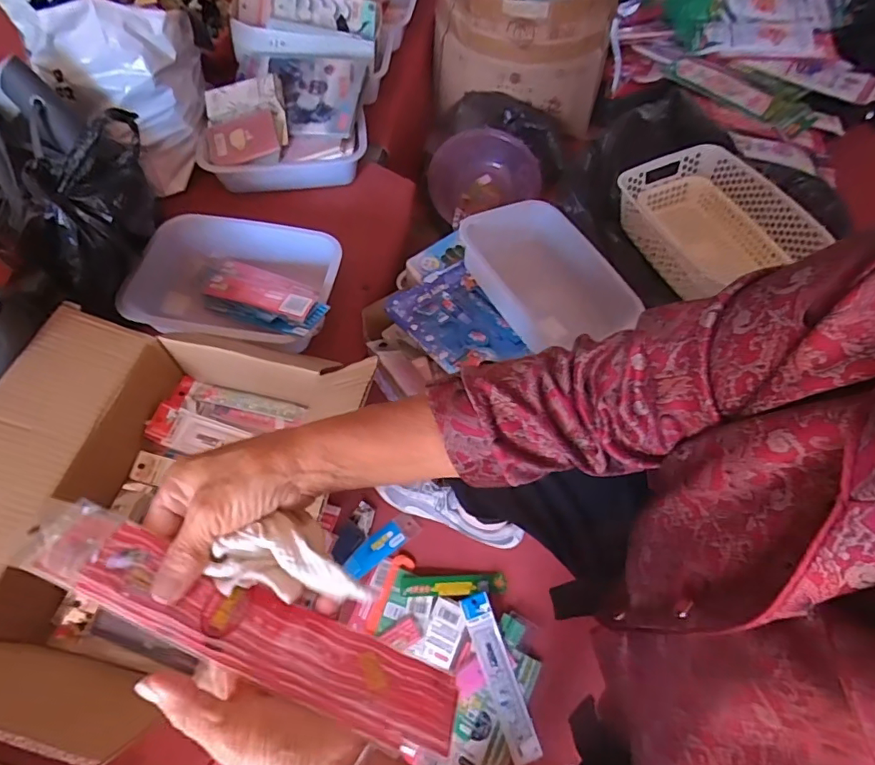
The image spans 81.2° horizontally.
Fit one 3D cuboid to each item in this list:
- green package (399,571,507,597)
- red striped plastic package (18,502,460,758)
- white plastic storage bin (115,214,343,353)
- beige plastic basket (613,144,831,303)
[{"bbox_3d":[0.024,0.298,0.752,0.154,0.010,0.032,-1,60,-1],"label":"green package"},{"bbox_3d":[-0.107,0.141,0.298,0.256,0.008,0.050,26,34,-2],"label":"red striped plastic package"},{"bbox_3d":[-0.321,-0.136,0.776,0.336,0.096,0.213,8,60,4],"label":"white plastic storage bin"},{"bbox_3d":[0.441,-0.262,0.840,0.186,0.108,0.268,-17,61,-10],"label":"beige plastic basket"}]

